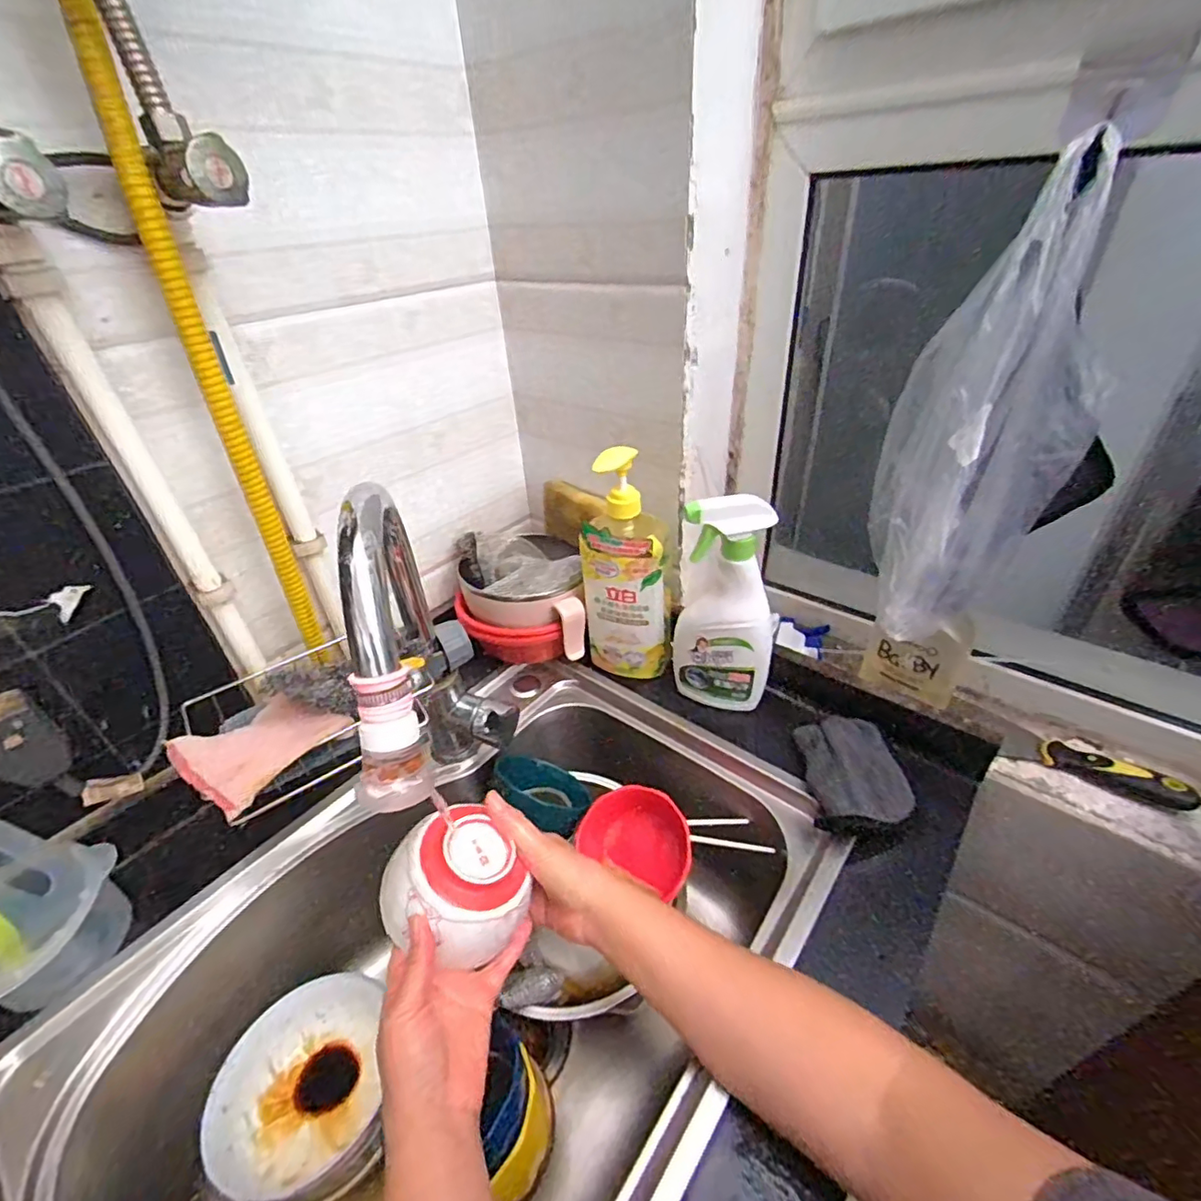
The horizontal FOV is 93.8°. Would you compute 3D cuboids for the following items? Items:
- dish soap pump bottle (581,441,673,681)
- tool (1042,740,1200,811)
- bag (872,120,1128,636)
[{"bbox_3d":[0.029,-0.033,0.621,0.098,0.255,0.073,1,36,6],"label":"dish soap pump bottle"},{"bbox_3d":[0.481,0.162,0.526,0.111,0.029,0.024,22,43,31],"label":"tool"},{"bbox_3d":[0.307,-0.136,0.452,0.124,0.315,0.106,-2,36,2],"label":"bag"}]

